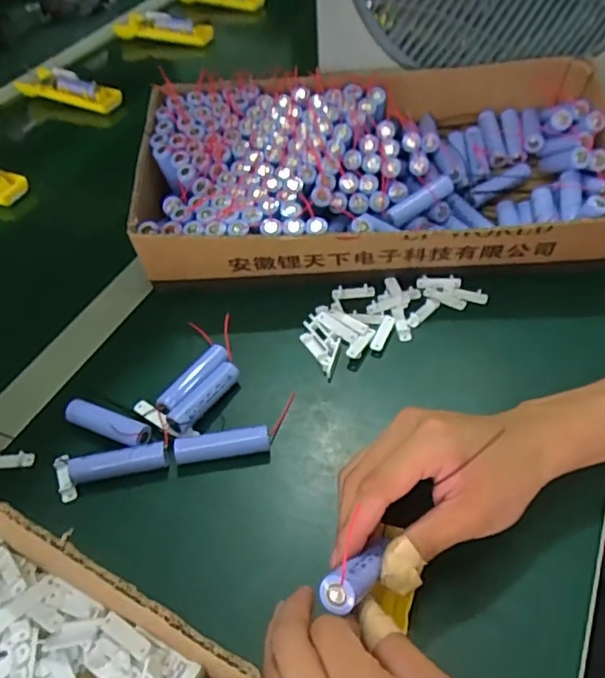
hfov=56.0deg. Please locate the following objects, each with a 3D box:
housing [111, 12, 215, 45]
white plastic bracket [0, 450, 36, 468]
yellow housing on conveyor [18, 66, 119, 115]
[{"bbox_3d":[-0.222,-0.502,0.918,0.165,0.035,0.044,10,50,14],"label":"housing"},{"bbox_3d":[-0.211,0.087,0.409,0.037,0.004,0.010,-4,48,2],"label":"white plastic bracket"},{"bbox_3d":[-0.329,-0.353,0.798,0.162,0.030,0.043,17,52,19],"label":"yellow housing on conveyor"}]

